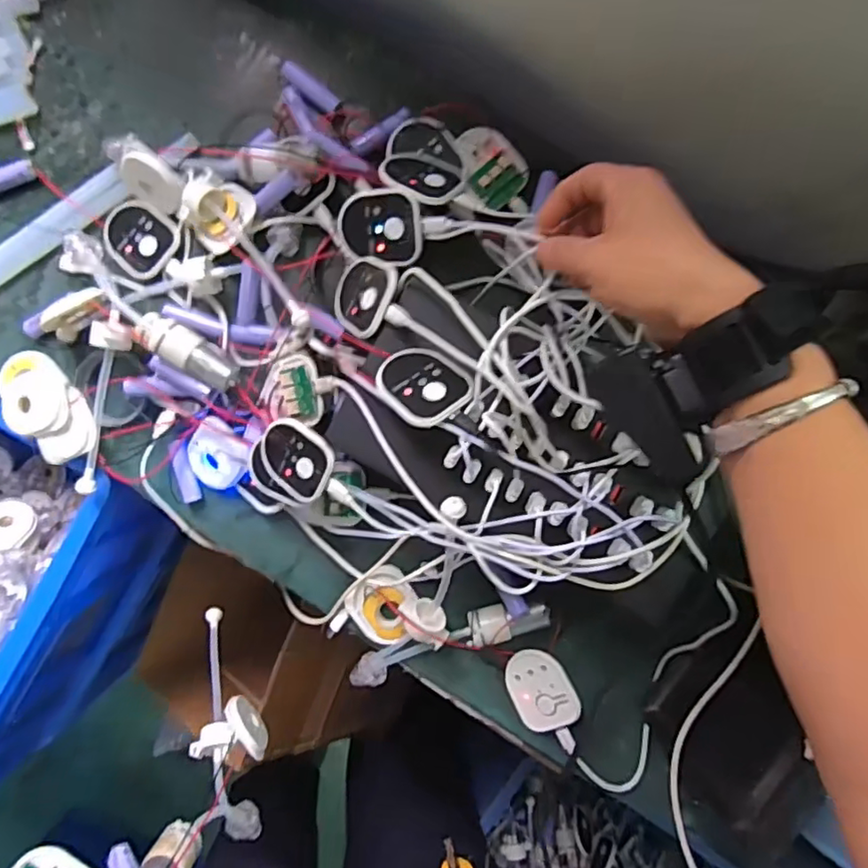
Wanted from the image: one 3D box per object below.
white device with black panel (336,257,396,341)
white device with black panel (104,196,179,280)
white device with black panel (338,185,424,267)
[{"bbox_3d":[-0.049,-0.093,0.407,0.009,0.060,0.051,13,107,-42],"label":"white device with black panel"},{"bbox_3d":[-0.230,-0.152,0.470,0.061,0.014,0.051,28,90,-1],"label":"white device with black panel"},{"bbox_3d":[-0.034,-0.143,0.413,0.058,0.018,0.047,14,112,10],"label":"white device with black panel"}]

